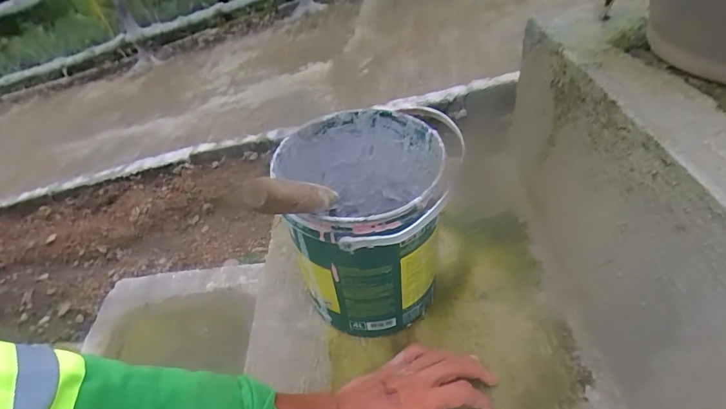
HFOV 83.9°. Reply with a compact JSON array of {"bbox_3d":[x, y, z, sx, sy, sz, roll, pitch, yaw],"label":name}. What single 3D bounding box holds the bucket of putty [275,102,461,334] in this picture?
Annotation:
[{"bbox_3d":[0.004,0.027,0.462,0.164,0.209,0.173,-2,45,2],"label":"bucket of putty"}]

